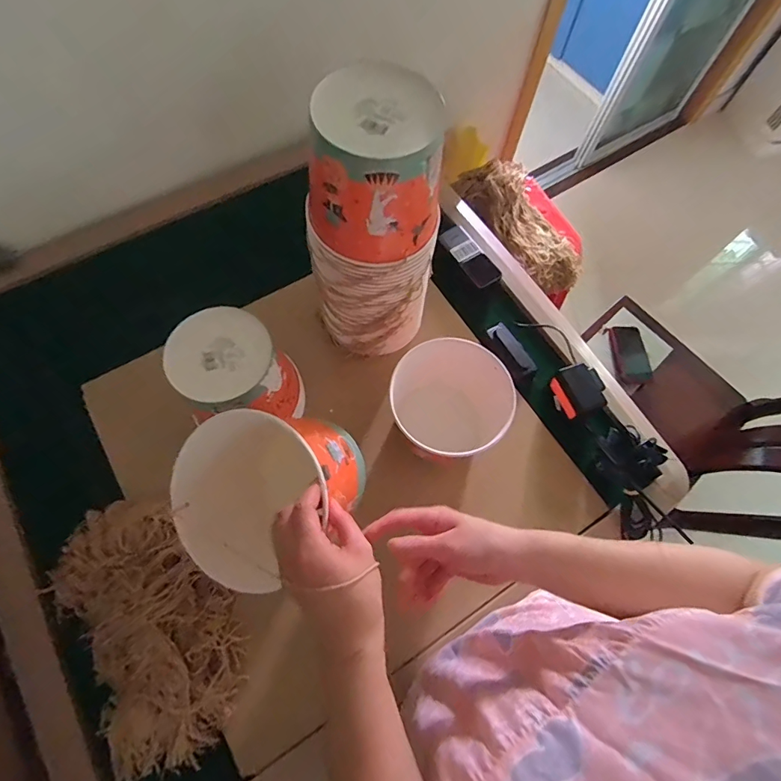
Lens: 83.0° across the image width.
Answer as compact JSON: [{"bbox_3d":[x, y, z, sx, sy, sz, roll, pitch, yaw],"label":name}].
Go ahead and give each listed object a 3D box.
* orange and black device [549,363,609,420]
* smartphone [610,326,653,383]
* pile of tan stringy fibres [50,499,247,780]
[{"bbox_3d":[0.290,0.004,0.684,0.058,0.054,0.075,-16,70,-9],"label":"orange and black device"},{"bbox_3d":[0.602,-0.091,1.104,0.073,0.009,0.146,-8,78,10],"label":"smartphone"},{"bbox_3d":[-0.301,0.285,0.538,0.187,0.071,0.317,-30,73,-14],"label":"pile of tan stringy fibres"}]

